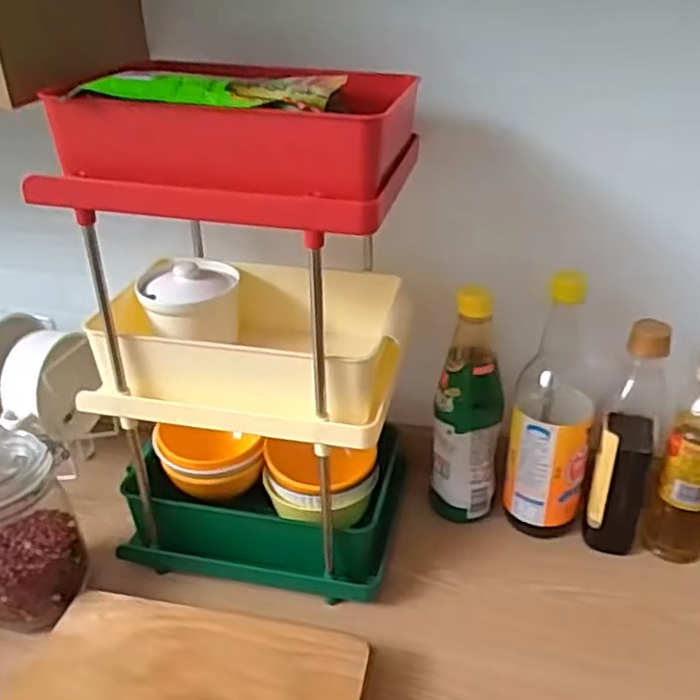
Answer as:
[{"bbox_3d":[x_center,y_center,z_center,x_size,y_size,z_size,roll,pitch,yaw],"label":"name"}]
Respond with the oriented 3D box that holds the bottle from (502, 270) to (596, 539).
[{"bbox_3d":[0.202,0.059,0.710,0.077,0.284,0.089,9,31,16],"label":"bottle"}]

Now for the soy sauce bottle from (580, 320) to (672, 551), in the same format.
[{"bbox_3d":[0.272,0.086,0.697,0.053,0.255,0.082,14,33,24],"label":"soy sauce bottle"}]

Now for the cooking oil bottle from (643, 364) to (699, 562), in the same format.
[{"bbox_3d":[0.328,0.109,0.682,0.052,0.232,0.059,22,37,34],"label":"cooking oil bottle"}]

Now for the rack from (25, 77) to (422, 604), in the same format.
[{"bbox_3d":[-0.086,-0.019,0.638,0.254,0.424,0.171,8,31,14],"label":"rack"}]

